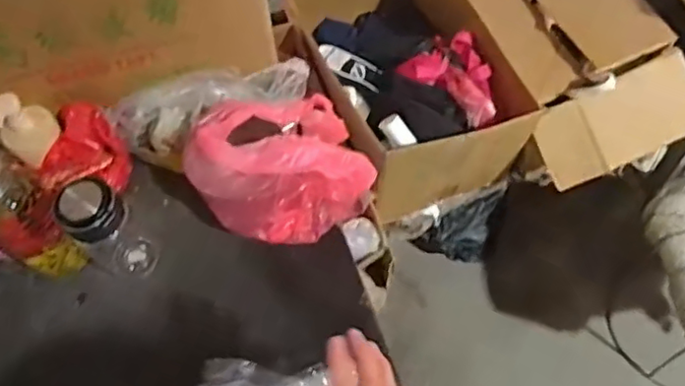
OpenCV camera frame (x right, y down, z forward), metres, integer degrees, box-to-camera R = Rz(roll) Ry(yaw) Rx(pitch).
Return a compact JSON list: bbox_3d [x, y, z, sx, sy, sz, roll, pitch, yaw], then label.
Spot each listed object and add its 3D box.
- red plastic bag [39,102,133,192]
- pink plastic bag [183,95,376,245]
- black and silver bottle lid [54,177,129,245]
[{"bbox_3d":[-0.362,-0.059,0.875,0.106,0.070,0.118,13,62,11],"label":"red plastic bag"},{"bbox_3d":[-0.091,-0.040,0.833,0.216,0.127,0.181,-22,61,-8],"label":"pink plastic bag"},{"bbox_3d":[-0.290,0.020,0.719,0.062,0.050,0.065,-2,60,4],"label":"black and silver bottle lid"}]

